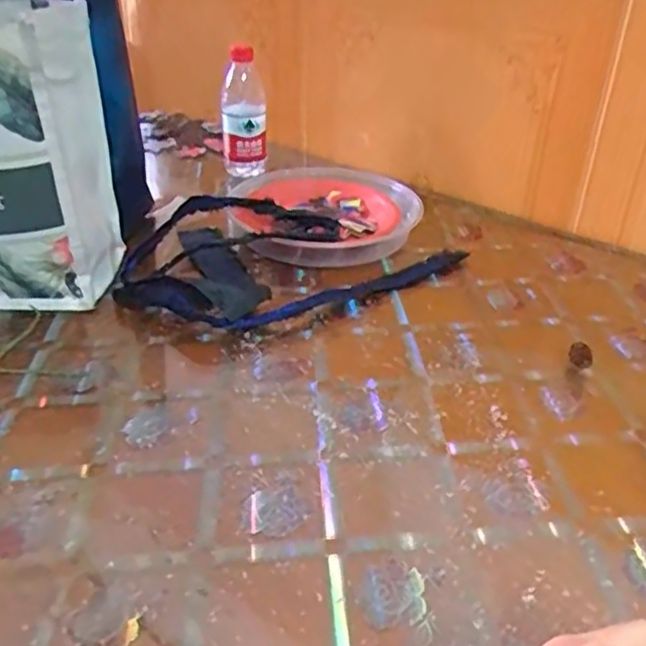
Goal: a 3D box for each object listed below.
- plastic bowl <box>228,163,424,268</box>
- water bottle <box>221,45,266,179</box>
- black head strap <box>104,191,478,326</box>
[{"bbox_3d":[0.001,-0.138,0.819,0.221,0.047,0.200,-6,34,-12],"label":"plastic bowl"},{"bbox_3d":[-0.111,-0.293,0.930,0.060,0.164,0.050,-2,34,-6],"label":"water bottle"},{"bbox_3d":[-0.044,-0.085,0.733,0.350,0.047,0.212,-14,37,-23],"label":"black head strap"}]

